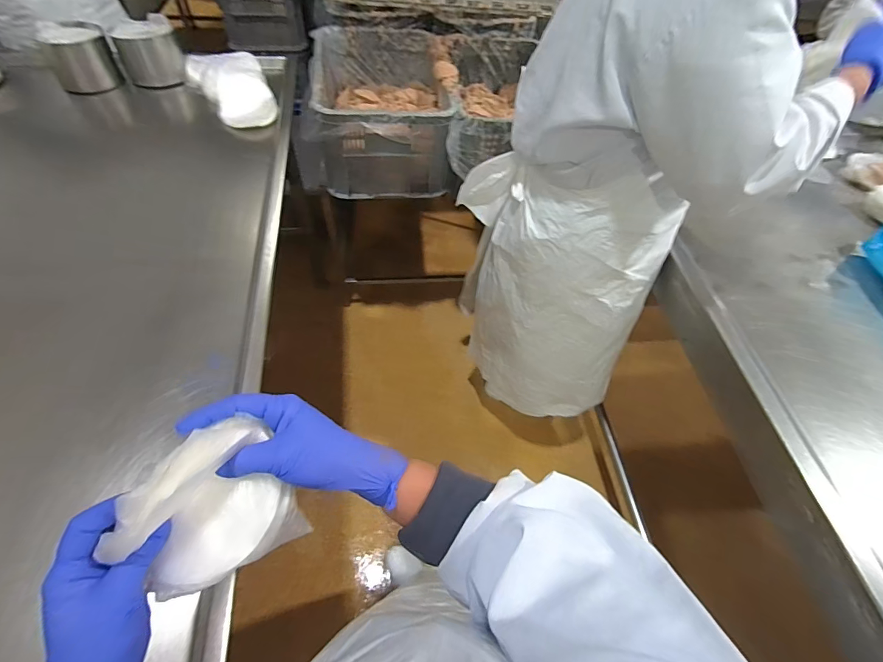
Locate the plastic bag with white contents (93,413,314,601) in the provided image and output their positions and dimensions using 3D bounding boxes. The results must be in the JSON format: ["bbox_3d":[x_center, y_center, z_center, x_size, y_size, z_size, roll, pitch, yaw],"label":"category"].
[{"bbox_3d":[-0.169,0.127,0.286,0.112,0.079,0.079,-28,62,-22],"label":"plastic bag with white contents"}]

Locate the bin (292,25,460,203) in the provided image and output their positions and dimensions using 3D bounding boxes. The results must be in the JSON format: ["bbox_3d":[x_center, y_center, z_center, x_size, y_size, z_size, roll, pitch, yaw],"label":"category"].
[{"bbox_3d":[-0.193,-0.663,1.246,0.396,0.248,0.541,-1,55,-6],"label":"bin"}]

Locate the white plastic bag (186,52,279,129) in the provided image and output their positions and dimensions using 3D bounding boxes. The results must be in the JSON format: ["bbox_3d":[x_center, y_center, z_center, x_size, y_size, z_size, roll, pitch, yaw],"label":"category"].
[{"bbox_3d":[-0.546,-0.632,1.061,0.188,0.075,0.311,-19,59,-17],"label":"white plastic bag"}]

